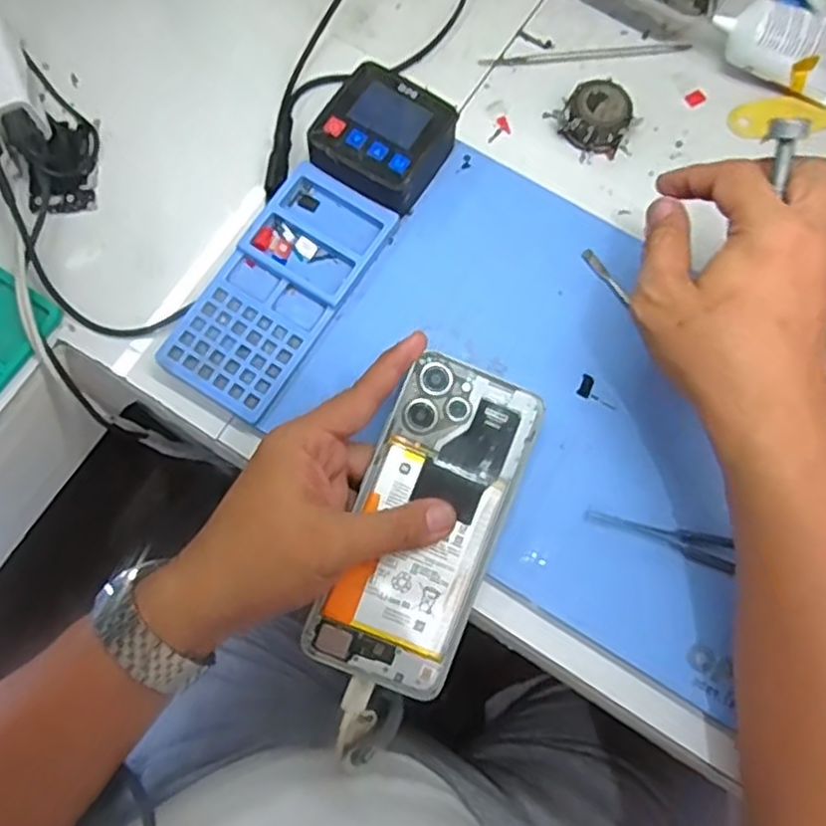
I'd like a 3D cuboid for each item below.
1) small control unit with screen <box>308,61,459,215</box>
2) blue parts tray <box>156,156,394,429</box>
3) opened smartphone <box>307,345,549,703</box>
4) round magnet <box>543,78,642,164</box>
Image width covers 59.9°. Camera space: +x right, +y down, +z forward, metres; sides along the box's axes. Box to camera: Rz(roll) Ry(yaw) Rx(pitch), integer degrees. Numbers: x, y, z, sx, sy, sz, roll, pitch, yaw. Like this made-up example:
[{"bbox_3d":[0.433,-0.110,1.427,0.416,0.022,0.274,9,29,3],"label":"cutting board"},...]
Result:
[{"bbox_3d":[-0.018,-0.162,0.433,0.069,0.034,0.070,30,75,7],"label":"small control unit with screen"},{"bbox_3d":[-0.076,-0.073,0.417,0.070,0.011,0.152,32,76,8],"label":"blue parts tray"},{"bbox_3d":[0.008,0.056,0.370,0.072,0.012,0.166,21,81,5],"label":"opened smartphone"},{"bbox_3d":[0.117,-0.186,0.452,0.044,0.024,0.042,0,74,-1],"label":"round magnet"}]

